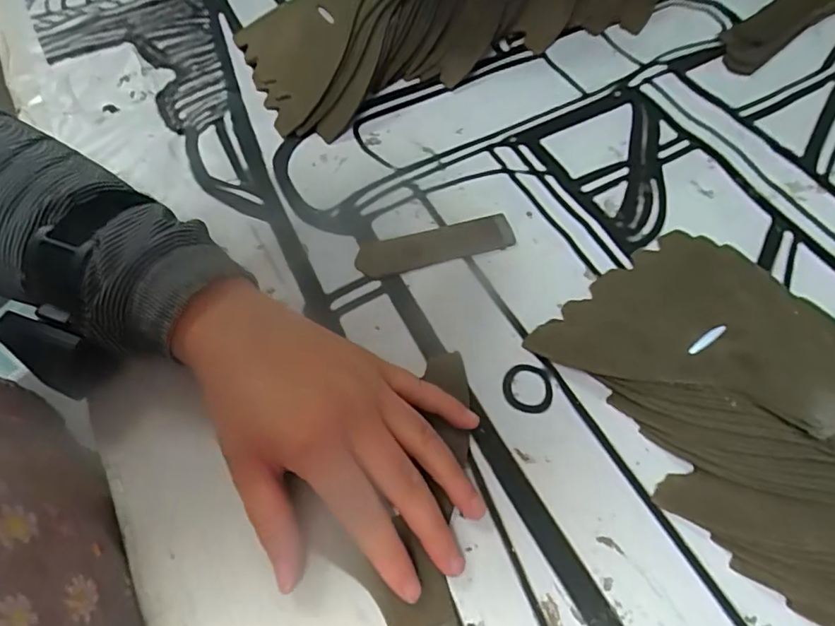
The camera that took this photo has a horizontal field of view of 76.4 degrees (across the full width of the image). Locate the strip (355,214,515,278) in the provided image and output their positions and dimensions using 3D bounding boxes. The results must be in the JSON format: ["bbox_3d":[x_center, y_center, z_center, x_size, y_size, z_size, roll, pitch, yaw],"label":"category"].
[{"bbox_3d":[0.012,-0.045,0.366,0.106,0.007,0.035,-10,59,-4],"label":"strip"}]

